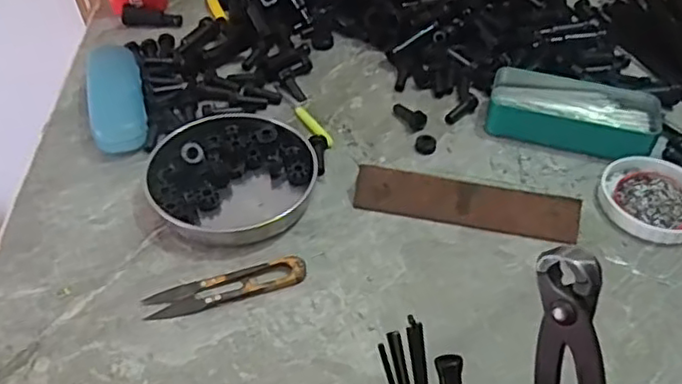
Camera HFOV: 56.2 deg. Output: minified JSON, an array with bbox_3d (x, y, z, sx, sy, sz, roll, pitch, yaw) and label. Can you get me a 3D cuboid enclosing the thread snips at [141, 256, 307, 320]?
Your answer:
[{"bbox_3d":[-0.083,0.069,0.465,0.115,0.009,0.025,-12,46,-13],"label":"thread snips"}]

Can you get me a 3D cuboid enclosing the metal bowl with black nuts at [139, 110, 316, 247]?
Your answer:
[{"bbox_3d":[-0.091,-0.014,0.537,0.134,0.024,0.130,1,44,-1],"label":"metal bowl with black nuts"}]

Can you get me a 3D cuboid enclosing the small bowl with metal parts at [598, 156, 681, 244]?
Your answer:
[{"bbox_3d":[0.261,0.005,0.534,0.086,0.016,0.085,1,44,-1],"label":"small bowl with metal parts"}]

